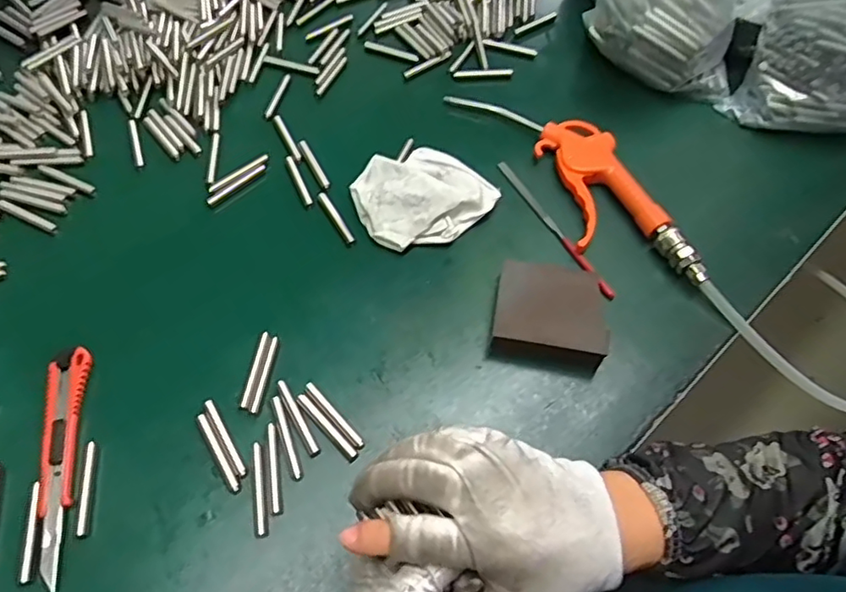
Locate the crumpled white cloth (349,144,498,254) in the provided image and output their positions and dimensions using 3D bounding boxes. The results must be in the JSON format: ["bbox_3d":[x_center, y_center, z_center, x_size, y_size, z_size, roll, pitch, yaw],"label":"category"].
[{"bbox_3d":[0.001,-0.086,0.489,0.109,0.031,0.081,-19,63,-14],"label":"crumpled white cloth"}]

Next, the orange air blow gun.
[{"bbox_3d":[0.133,-0.106,0.508,0.085,0.021,0.261,-24,64,-16],"label":"orange air blow gun"}]

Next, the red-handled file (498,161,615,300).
[{"bbox_3d":[0.109,-0.060,0.492,0.010,0.006,0.157,-23,64,-16],"label":"red-handled file"}]

